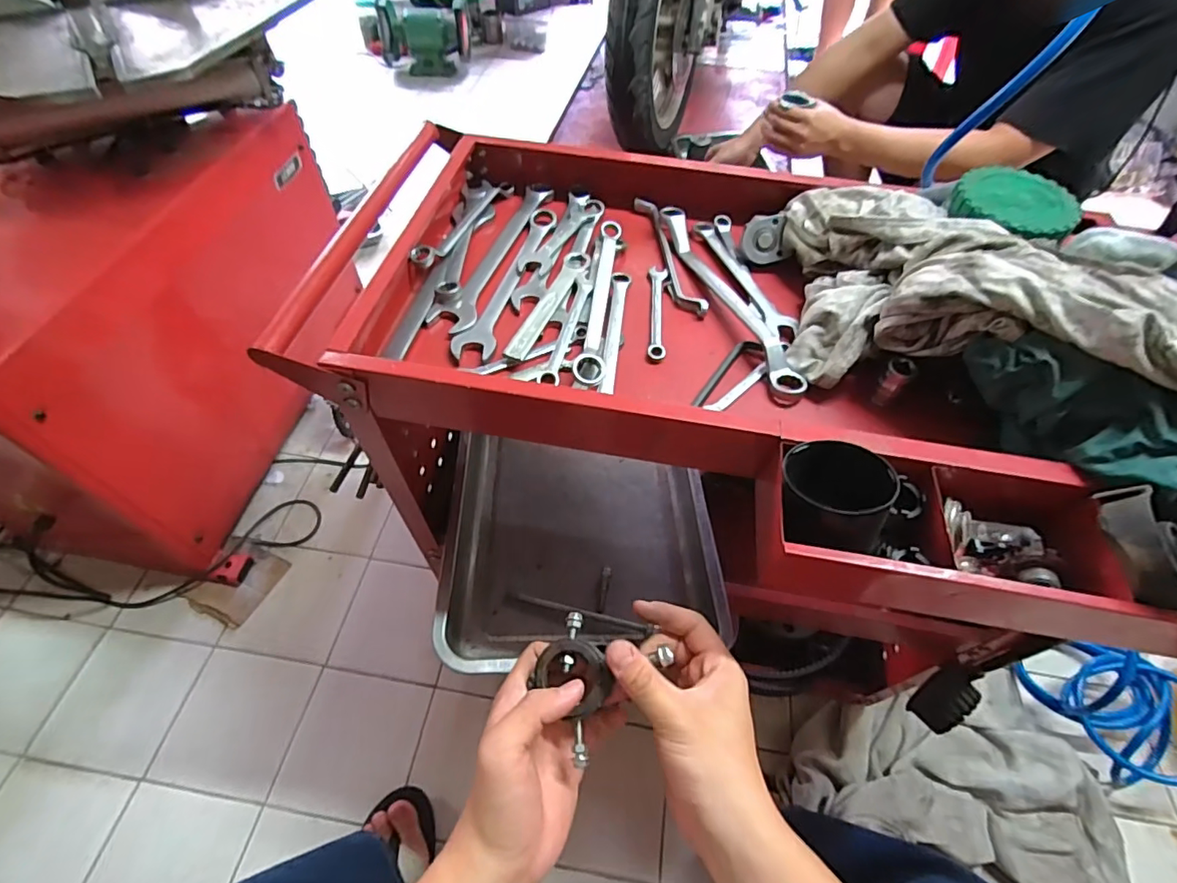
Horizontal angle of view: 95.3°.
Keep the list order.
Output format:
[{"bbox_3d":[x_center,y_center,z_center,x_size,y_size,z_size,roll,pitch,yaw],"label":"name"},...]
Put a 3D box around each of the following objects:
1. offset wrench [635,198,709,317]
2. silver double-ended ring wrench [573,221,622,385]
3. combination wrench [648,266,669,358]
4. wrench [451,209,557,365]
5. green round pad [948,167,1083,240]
[{"bbox_3d":[0.078,-0.190,0.541,0.023,0.015,0.176,-10,56,-10],"label":"offset wrench"},{"bbox_3d":[0.013,-0.135,0.493,0.024,0.019,0.215,8,55,3],"label":"silver double-ended ring wrench"},{"bbox_3d":[0.065,-0.122,0.501,0.018,0.006,0.121,5,55,0],"label":"combination wrench"},{"bbox_3d":[-0.075,-0.158,0.516,0.035,0.012,0.214,14,55,7],"label":"wrench"},{"bbox_3d":[0.360,-0.199,0.453,0.087,0.019,0.084,1,55,-2],"label":"green round pad"}]

